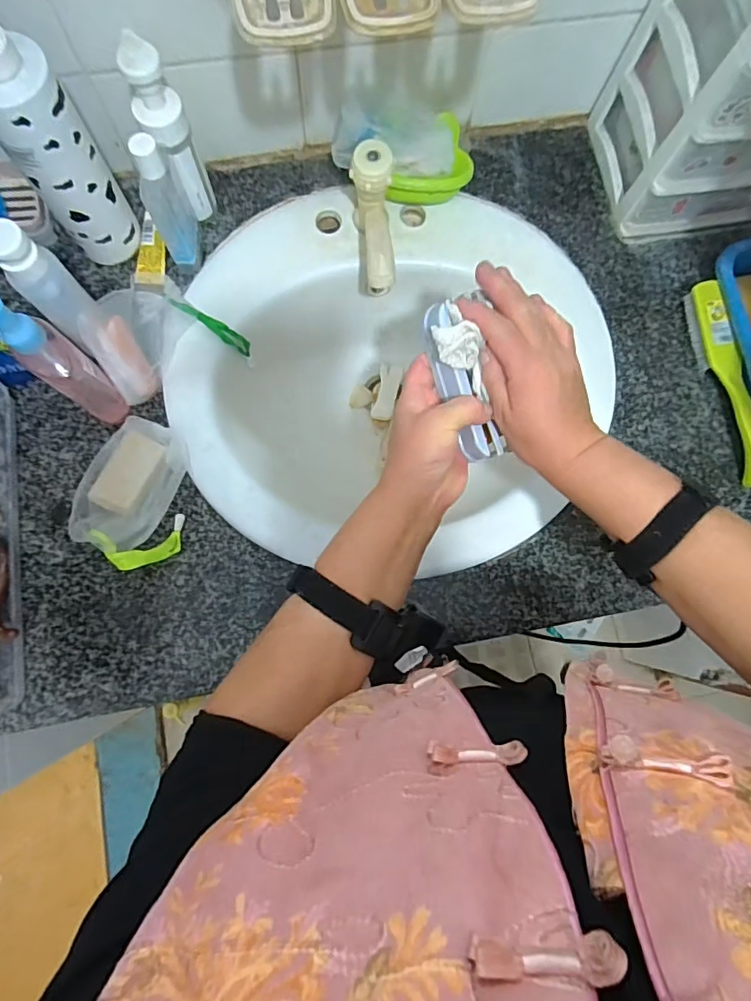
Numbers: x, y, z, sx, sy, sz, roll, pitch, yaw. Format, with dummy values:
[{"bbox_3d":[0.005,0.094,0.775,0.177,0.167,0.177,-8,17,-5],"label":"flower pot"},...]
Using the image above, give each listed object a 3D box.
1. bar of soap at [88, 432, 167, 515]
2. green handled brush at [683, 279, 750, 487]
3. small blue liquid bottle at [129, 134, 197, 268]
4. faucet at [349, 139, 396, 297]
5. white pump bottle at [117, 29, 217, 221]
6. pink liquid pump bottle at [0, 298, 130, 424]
[{"bbox_3d":[-0.250,-0.026,0.527,0.044,0.023,0.081,30,80,2],"label":"bar of soap"},{"bbox_3d":[0.396,-0.131,0.580,0.027,0.033,0.233,-11,81,-5],"label":"green handled brush"},{"bbox_3d":[-0.207,-0.295,0.516,0.035,0.138,0.056,-17,82,-6],"label":"small blue liquid bottle"},{"bbox_3d":[-0.003,-0.278,0.541,0.041,0.098,0.130,-1,81,-3],"label":"faucet"},{"bbox_3d":[-0.199,-0.348,0.510,0.040,0.178,0.041,0,81,-3],"label":"white pump bottle"},{"bbox_3d":[-0.274,-0.115,0.462,0.037,0.195,0.040,0,81,-3],"label":"pink liquid pump bottle"}]

